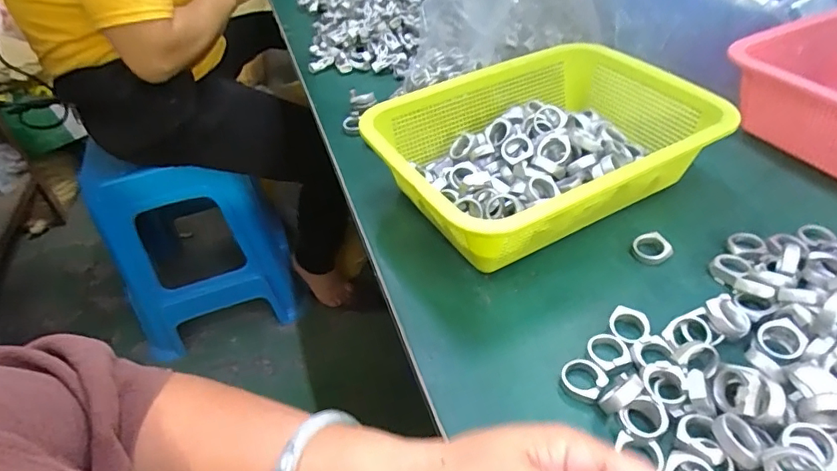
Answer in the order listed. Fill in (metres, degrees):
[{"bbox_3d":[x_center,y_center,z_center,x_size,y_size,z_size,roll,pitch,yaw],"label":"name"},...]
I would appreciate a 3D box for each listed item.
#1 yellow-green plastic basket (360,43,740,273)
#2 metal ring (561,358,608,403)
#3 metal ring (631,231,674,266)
[{"bbox_3d":[0.102,-0.076,0.440,0.261,0.070,0.196,-23,48,-16],"label":"yellow-green plastic basket"},{"bbox_3d":[0.102,0.086,0.318,0.026,0.008,0.030,27,54,29],"label":"metal ring"},{"bbox_3d":[0.180,0.010,0.399,0.025,0.013,0.023,-3,45,3],"label":"metal ring"}]

